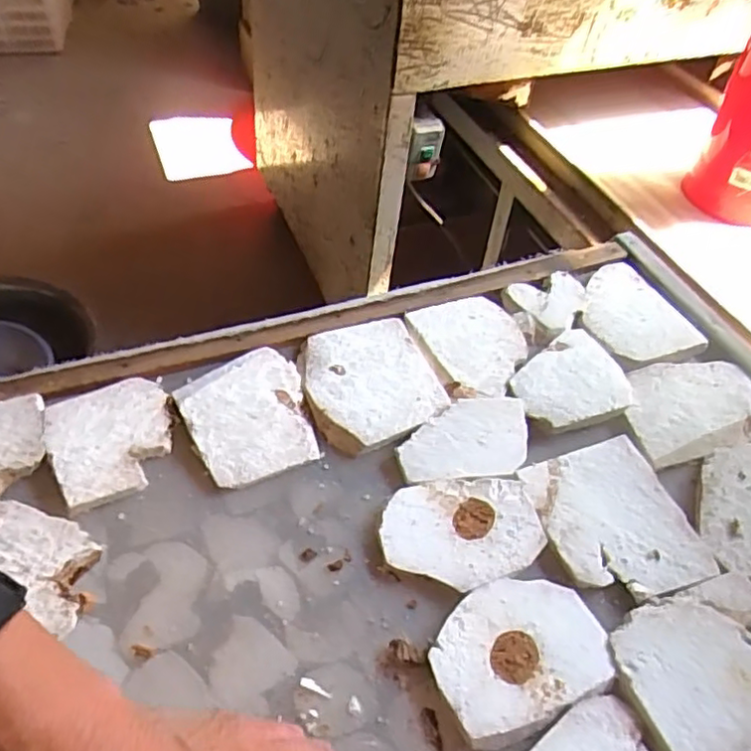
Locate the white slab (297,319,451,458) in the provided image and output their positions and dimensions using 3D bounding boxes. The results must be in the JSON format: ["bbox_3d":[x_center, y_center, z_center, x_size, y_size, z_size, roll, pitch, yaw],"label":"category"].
[{"bbox_3d":[-0.005,0.006,0.525,0.102,0.018,0.111,-18,52,-19],"label":"white slab"}]

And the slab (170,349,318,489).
[{"bbox_3d":[-0.096,0.029,0.494,0.091,0.019,0.104,-19,52,-20],"label":"slab"}]

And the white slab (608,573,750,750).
[{"bbox_3d":[0.201,0.173,0.388,0.116,0.009,0.087,-14,51,-16],"label":"white slab"}]

